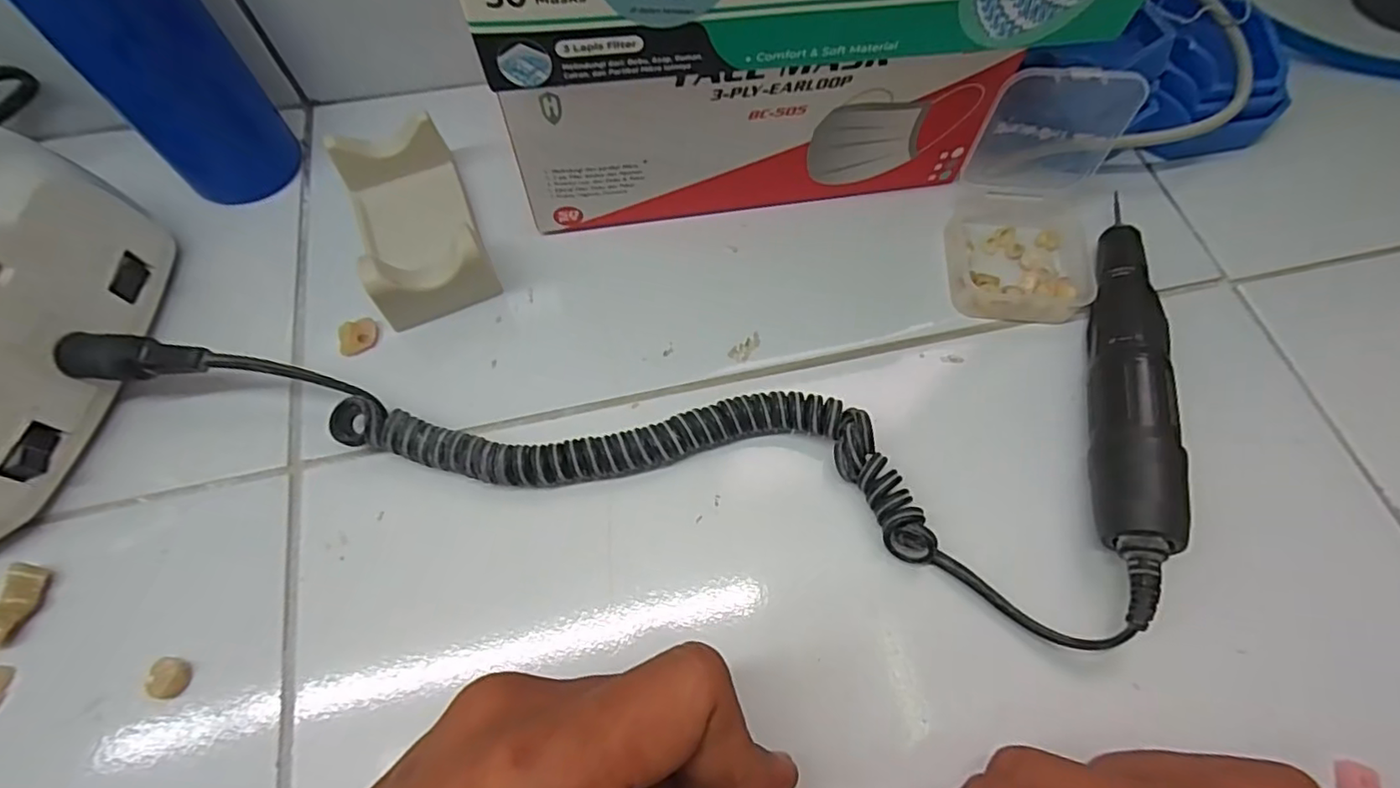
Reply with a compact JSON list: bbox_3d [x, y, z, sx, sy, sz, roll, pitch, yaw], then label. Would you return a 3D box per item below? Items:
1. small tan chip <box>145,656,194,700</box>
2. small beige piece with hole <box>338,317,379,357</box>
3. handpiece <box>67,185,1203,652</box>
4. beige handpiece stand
[{"bbox_3d":[-0.170,0.091,0.194,0.010,0.009,0.012,1,65,-2],"label":"small tan chip"},{"bbox_3d":[-0.139,-0.023,0.248,0.016,0.007,0.012,-27,69,-14],"label":"small beige piece with hole"},{"bbox_3d":[-0.006,-0.036,0.245,0.377,0.033,0.177,14,65,5],"label":"handpiece"},{"bbox_3d":[-0.120,-0.071,0.256,0.046,0.033,0.081,-21,67,-12],"label":"beige handpiece stand"}]

